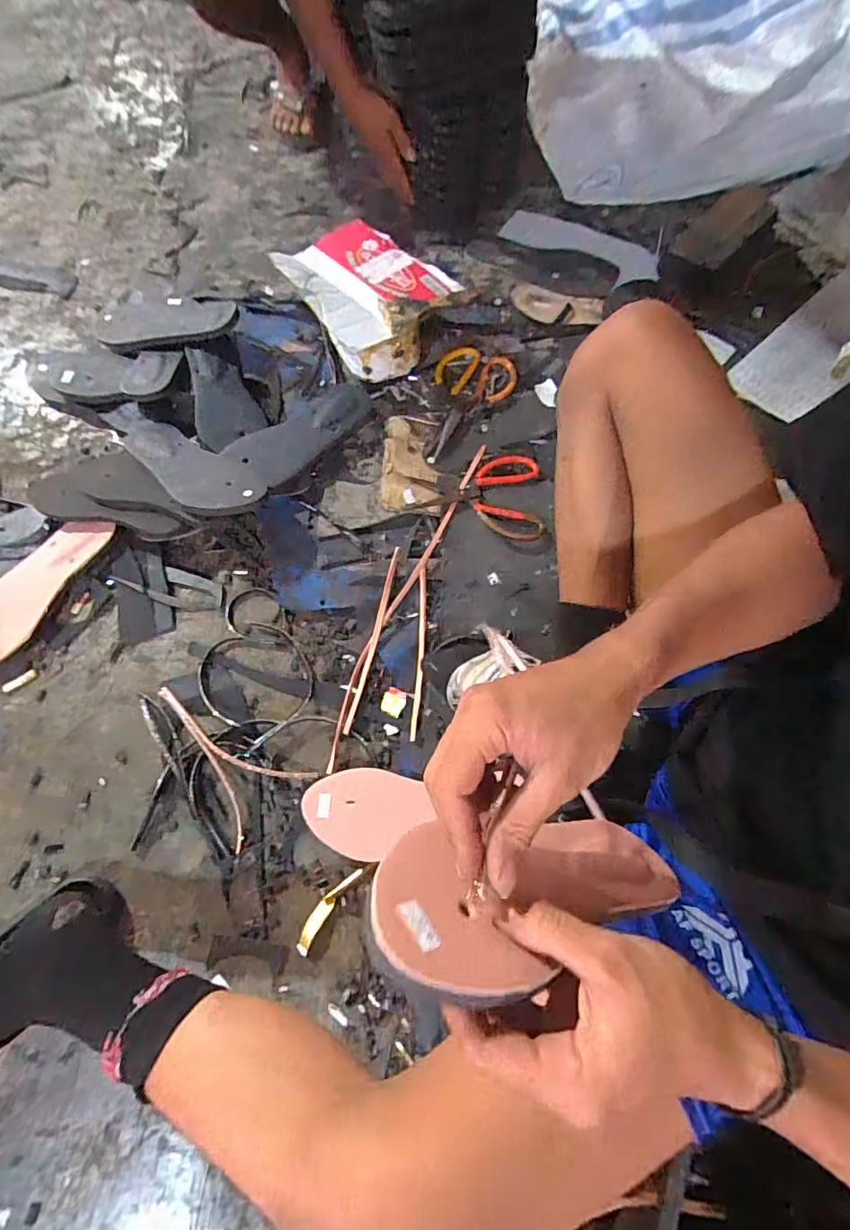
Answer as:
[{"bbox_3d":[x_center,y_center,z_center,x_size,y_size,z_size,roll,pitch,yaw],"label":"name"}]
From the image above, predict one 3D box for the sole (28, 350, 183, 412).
[{"bbox_3d":[-0.492,-0.361,0.779,0.258,0.023,0.103,5,71,11],"label":"sole"}]

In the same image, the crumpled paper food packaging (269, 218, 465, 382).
[{"bbox_3d":[-0.086,-0.481,0.791,0.211,0.119,0.220,-41,76,-15],"label":"crumpled paper food packaging"}]

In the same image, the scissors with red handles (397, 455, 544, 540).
[{"bbox_3d":[0.066,-0.170,0.709,0.186,0.021,0.146,4,70,0],"label":"scissors with red handles"}]

